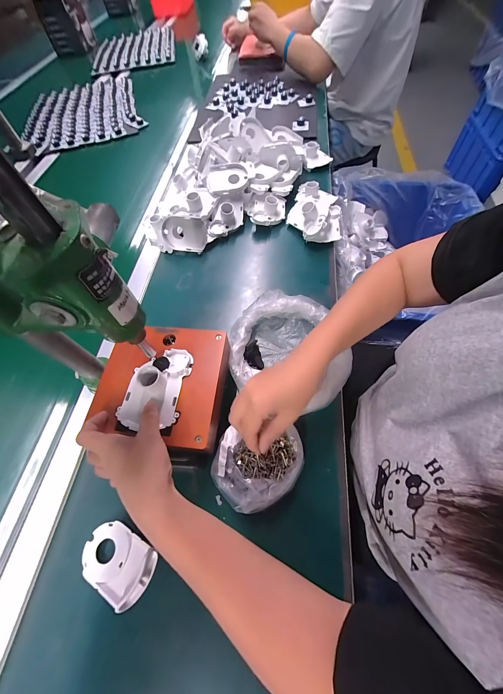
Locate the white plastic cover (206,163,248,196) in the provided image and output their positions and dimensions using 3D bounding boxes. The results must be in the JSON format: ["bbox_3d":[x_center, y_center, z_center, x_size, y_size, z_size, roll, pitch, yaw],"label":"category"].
[{"bbox_3d":[-0.051,-0.348,0.557,0.084,0.032,0.062,-14,82,-1],"label":"white plastic cover"}]

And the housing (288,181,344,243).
[{"bbox_3d":[0.129,-0.282,0.530,0.104,0.050,0.171,3,63,5],"label":"housing"}]

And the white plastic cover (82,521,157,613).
[{"bbox_3d":[-0.152,0.241,0.294,0.084,0.010,0.057,26,67,16],"label":"white plastic cover"}]

